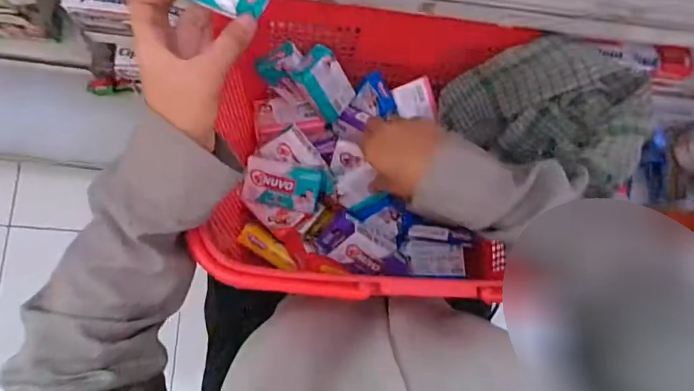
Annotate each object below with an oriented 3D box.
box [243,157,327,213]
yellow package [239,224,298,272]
[{"bbox_3d":[-0.070,-0.011,0.481,0.085,0.023,0.054,13,109,5],"label":"box"},{"bbox_3d":[-0.092,0.058,0.495,0.085,0.024,0.026,35,80,27],"label":"yellow package"}]

